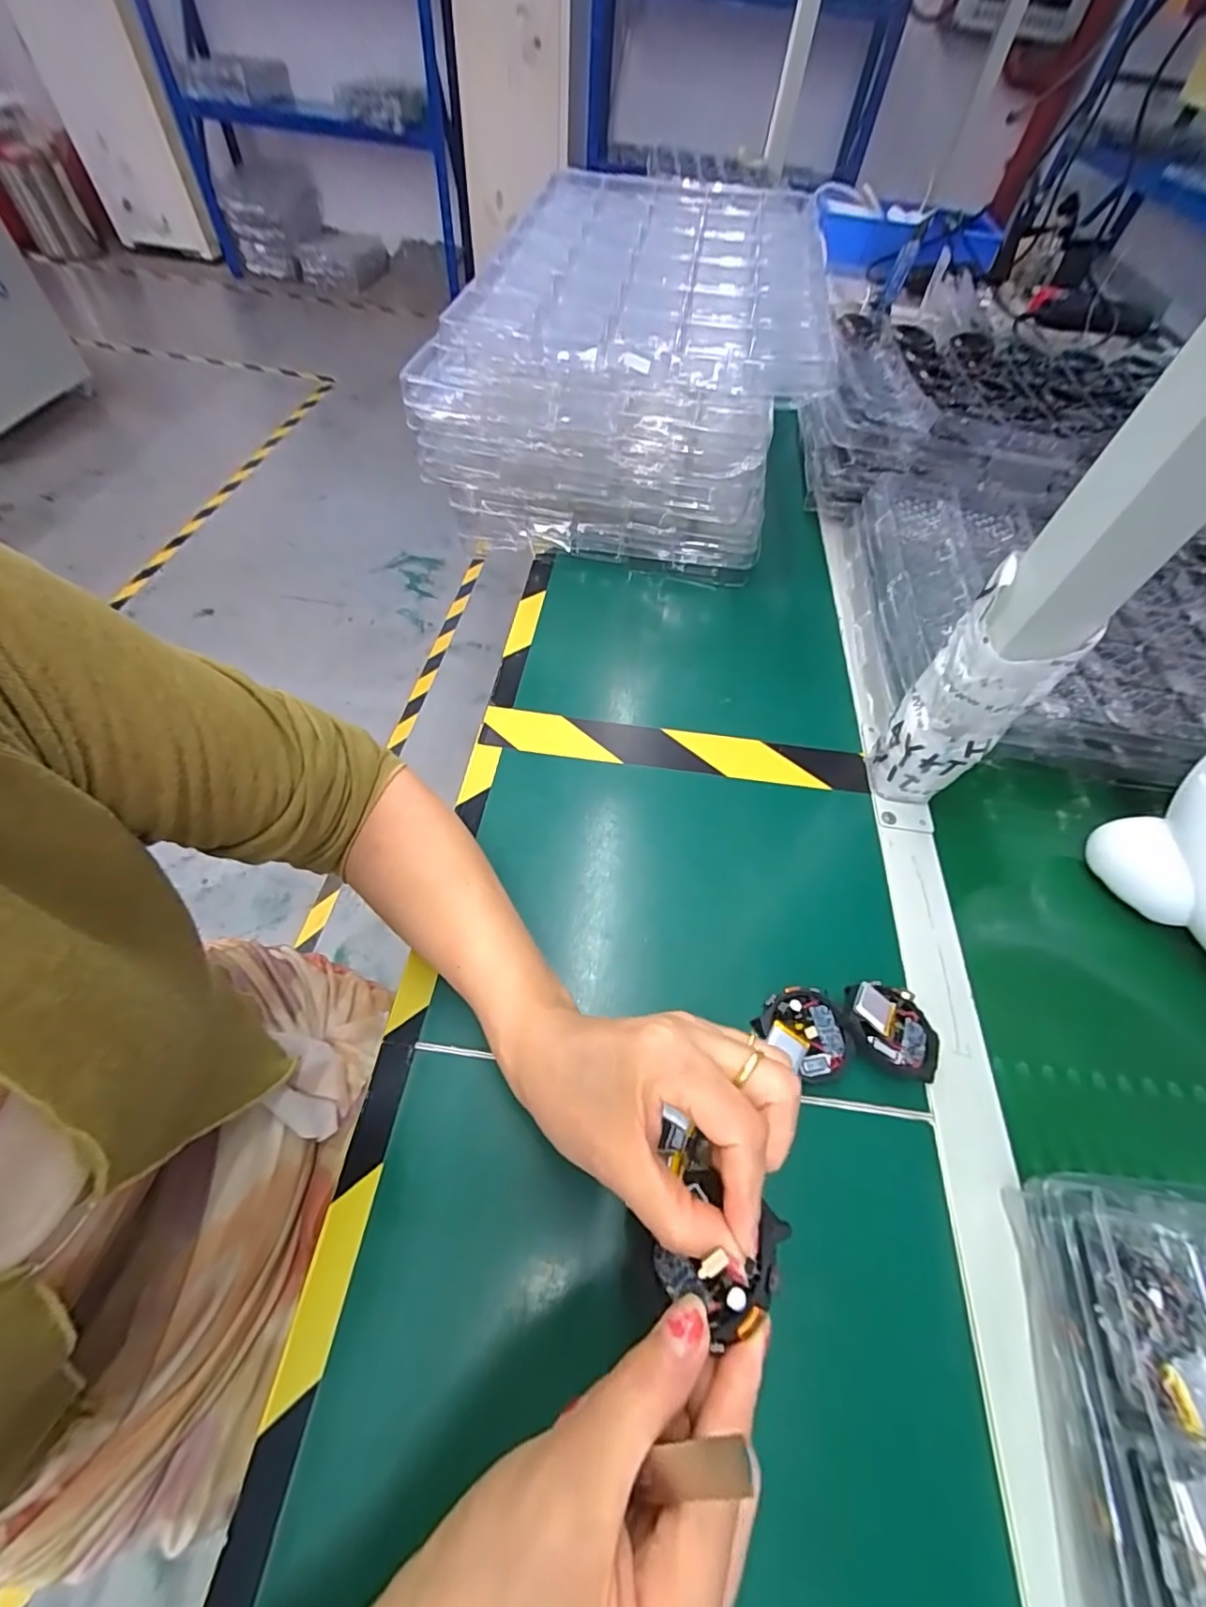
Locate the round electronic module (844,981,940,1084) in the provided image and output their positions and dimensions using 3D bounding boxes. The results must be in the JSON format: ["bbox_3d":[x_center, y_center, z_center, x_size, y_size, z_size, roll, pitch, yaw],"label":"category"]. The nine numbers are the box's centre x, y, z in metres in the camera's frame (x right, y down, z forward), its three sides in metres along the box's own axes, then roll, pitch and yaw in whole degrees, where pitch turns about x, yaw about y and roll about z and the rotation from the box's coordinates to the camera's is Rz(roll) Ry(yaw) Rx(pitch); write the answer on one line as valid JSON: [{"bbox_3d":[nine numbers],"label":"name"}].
[{"bbox_3d":[0.162,0.128,0.309,0.049,0.023,0.049,-1,58,1],"label":"round electronic module"}]

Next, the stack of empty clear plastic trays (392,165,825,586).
[{"bbox_3d":[0.040,-0.476,0.588,0.326,0.165,0.497,11,56,2],"label":"stack of empty clear plastic trays"}]

